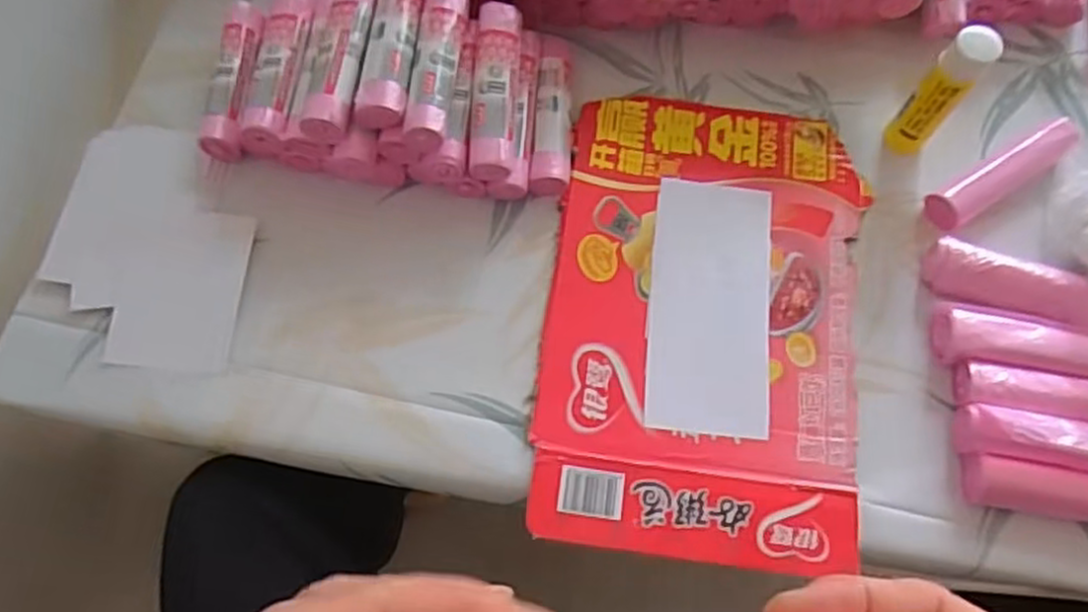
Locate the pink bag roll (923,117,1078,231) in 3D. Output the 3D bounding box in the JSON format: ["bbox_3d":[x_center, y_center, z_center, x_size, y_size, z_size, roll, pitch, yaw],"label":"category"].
[{"bbox_3d":[0.321,-0.092,0.530,0.116,0.033,0.028,-31,74,-12],"label":"pink bag roll"}]

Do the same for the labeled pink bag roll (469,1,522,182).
[{"bbox_3d":[-0.032,-0.144,0.502,0.029,0.027,0.119,2,69,0],"label":"labeled pink bag roll"}]

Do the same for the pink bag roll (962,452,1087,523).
[{"bbox_3d":[0.321,0.116,0.459,0.117,0.032,0.027,12,70,3],"label":"pink bag roll"}]

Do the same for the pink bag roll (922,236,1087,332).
[{"bbox_3d":[0.316,-0.009,0.499,0.119,0.034,0.035,17,71,4],"label":"pink bag roll"}]

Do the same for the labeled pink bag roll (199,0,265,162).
[{"bbox_3d":[-0.215,-0.158,0.526,0.025,0.026,0.117,3,70,-1],"label":"labeled pink bag roll"}]

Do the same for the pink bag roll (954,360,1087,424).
[{"bbox_3d":[0.323,0.059,0.475,0.118,0.029,0.035,6,70,1],"label":"pink bag roll"}]

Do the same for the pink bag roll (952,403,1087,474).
[{"bbox_3d":[0.315,0.085,0.455,0.115,0.042,0.032,10,70,2],"label":"pink bag roll"}]

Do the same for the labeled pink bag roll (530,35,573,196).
[{"bbox_3d":[0.007,-0.137,0.534,0.026,0.023,0.119,4,70,0],"label":"labeled pink bag roll"}]

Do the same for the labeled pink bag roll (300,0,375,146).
[{"bbox_3d":[-0.131,-0.166,0.490,0.029,0.022,0.122,6,69,1],"label":"labeled pink bag roll"}]

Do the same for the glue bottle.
[{"bbox_3d":[0.265,-0.142,0.507,0.029,0.103,0.023,37,73,11],"label":"glue bottle"}]

